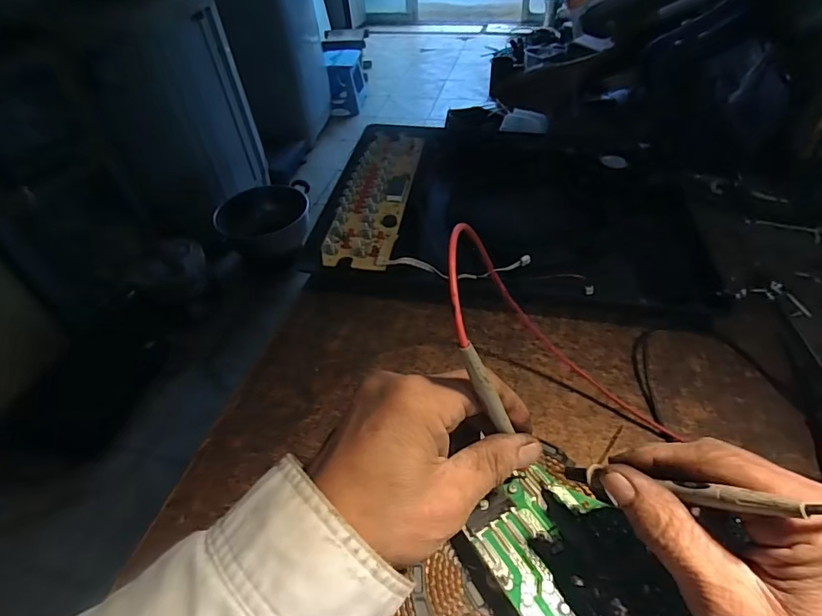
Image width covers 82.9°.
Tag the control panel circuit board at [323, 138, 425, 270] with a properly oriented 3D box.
[{"bbox_3d":[-0.036,-0.133,0.520,0.066,0.013,0.255,4,47,8],"label":"control panel circuit board"}]

